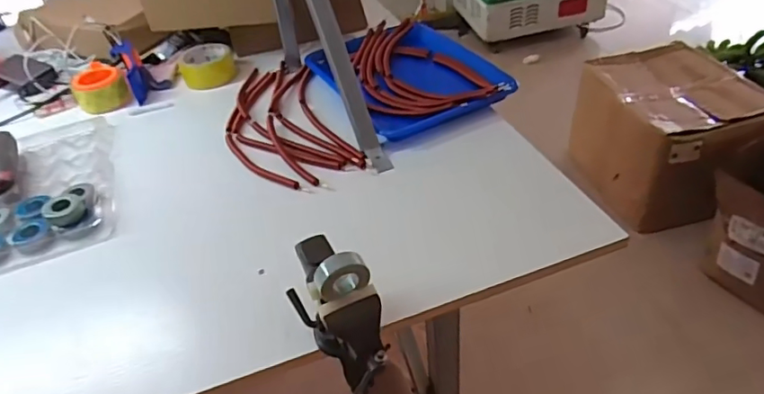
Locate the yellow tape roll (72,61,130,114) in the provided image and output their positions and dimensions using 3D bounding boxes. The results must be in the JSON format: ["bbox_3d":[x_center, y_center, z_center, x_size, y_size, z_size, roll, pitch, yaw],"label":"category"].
[{"bbox_3d":[-0.502,-0.193,0.956,0.083,0.047,0.096,-31,45,-26],"label":"yellow tape roll"}]

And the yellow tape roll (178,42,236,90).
[{"bbox_3d":[-0.324,-0.243,0.998,0.094,0.048,0.094,-4,40,3],"label":"yellow tape roll"}]

